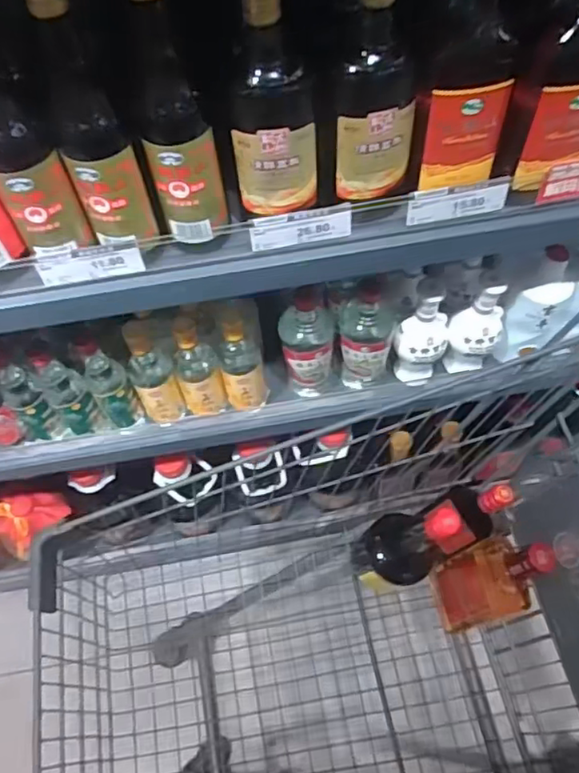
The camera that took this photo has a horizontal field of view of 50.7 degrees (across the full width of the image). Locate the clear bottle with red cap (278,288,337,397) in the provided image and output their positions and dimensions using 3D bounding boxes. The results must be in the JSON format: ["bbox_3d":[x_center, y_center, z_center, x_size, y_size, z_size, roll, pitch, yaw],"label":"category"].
[{"bbox_3d":[0.024,-0.053,0.843,0.076,0.182,0.070,1,61,1],"label":"clear bottle with red cap"}]

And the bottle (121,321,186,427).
[{"bbox_3d":[-0.188,-0.015,0.841,0.059,0.167,0.063,-21,63,-11],"label":"bottle"}]

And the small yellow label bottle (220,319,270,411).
[{"bbox_3d":[-0.064,-0.028,0.852,0.063,0.158,0.058,-8,61,-4],"label":"small yellow label bottle"}]

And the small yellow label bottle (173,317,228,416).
[{"bbox_3d":[-0.124,-0.019,0.835,0.060,0.183,0.051,-15,62,-8],"label":"small yellow label bottle"}]

